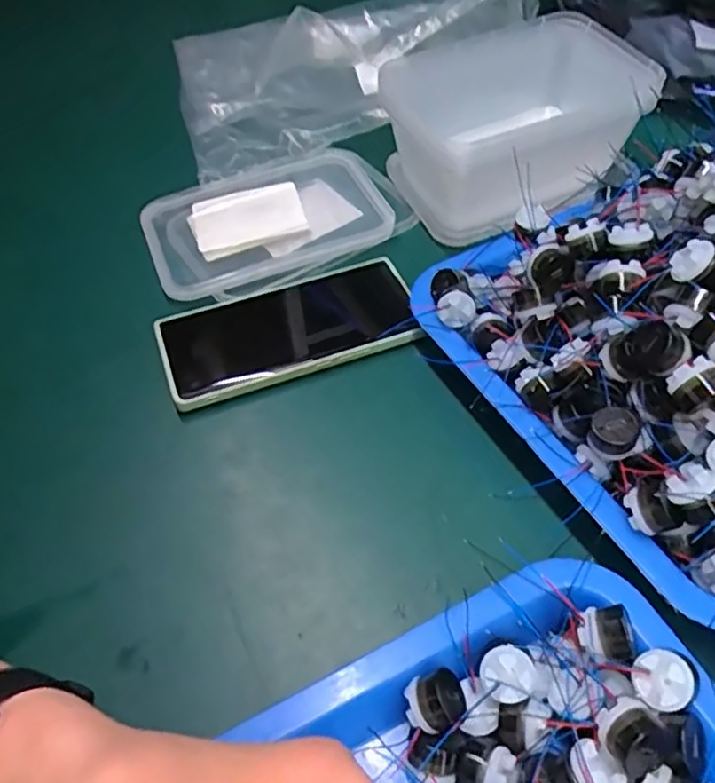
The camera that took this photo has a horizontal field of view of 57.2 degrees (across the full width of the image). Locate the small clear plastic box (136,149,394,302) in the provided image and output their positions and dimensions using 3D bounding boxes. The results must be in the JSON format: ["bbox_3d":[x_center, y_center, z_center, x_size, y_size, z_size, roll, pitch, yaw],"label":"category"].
[{"bbox_3d":[-0.062,-0.125,0.478,0.178,0.016,0.118,-22,54,-12],"label":"small clear plastic box"}]

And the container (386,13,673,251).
[{"bbox_3d":[0.113,-0.191,0.472,0.165,0.074,0.133,-24,54,-14],"label":"container"}]

